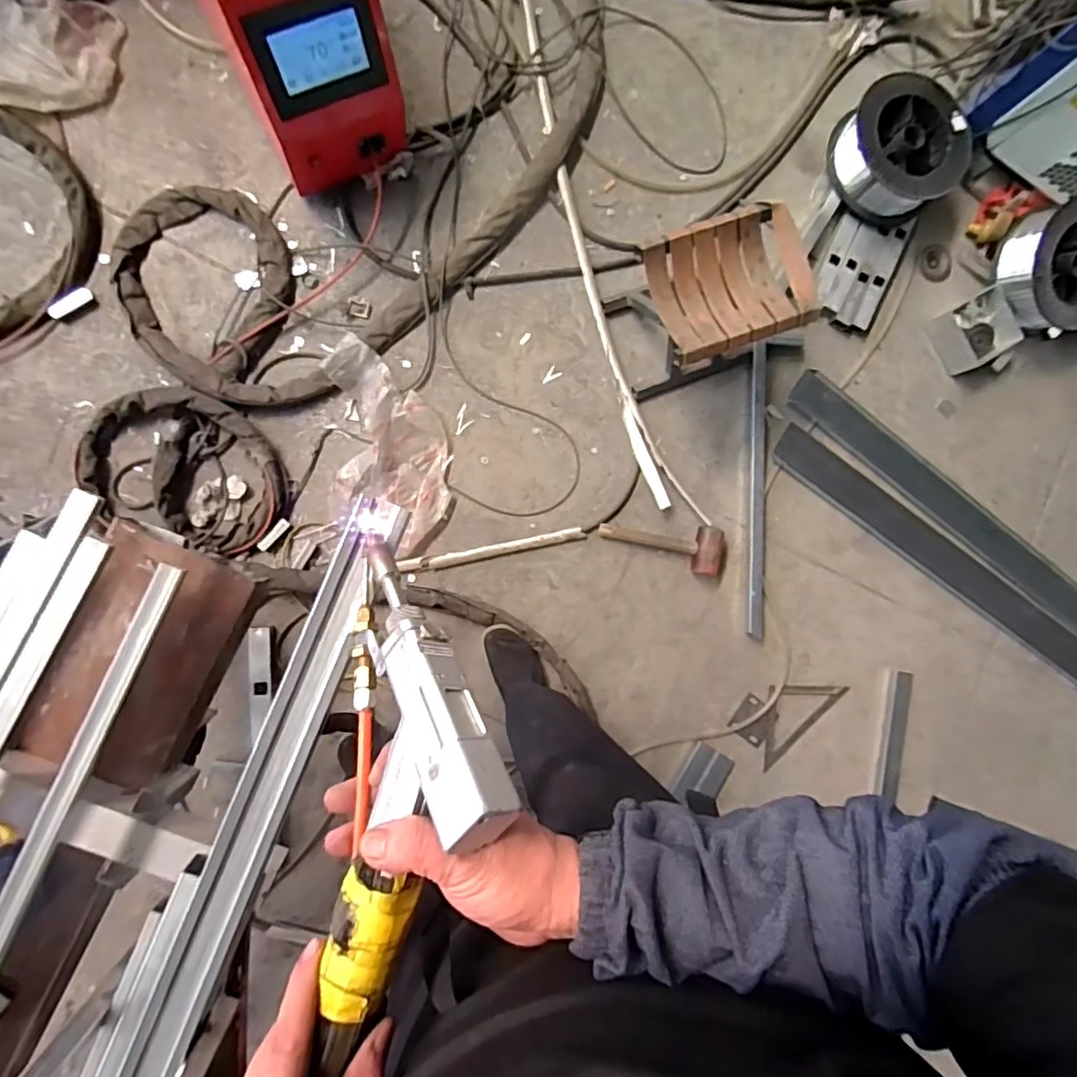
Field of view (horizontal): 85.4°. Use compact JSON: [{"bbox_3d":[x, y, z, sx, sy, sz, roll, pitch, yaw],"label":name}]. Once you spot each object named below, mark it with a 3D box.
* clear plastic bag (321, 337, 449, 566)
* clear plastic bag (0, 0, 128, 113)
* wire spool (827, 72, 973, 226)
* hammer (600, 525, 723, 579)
[{"bbox_3d":[-0.319,-0.197,1.250,0.241,0.062,0.450,-2,90,-9],"label":"clear plastic bag"},{"bbox_3d":[-1.002,-0.961,1.116,0.342,0.064,0.258,-6,91,-9],"label":"clear plastic bag"},{"bbox_3d":[0.864,-0.920,1.377,0.290,0.158,0.280,-14,93,-8],"label":"wire spool"},{"bbox_3d":[0.289,0.005,1.323,0.287,0.057,0.108,15,88,-9],"label":"hammer"}]

